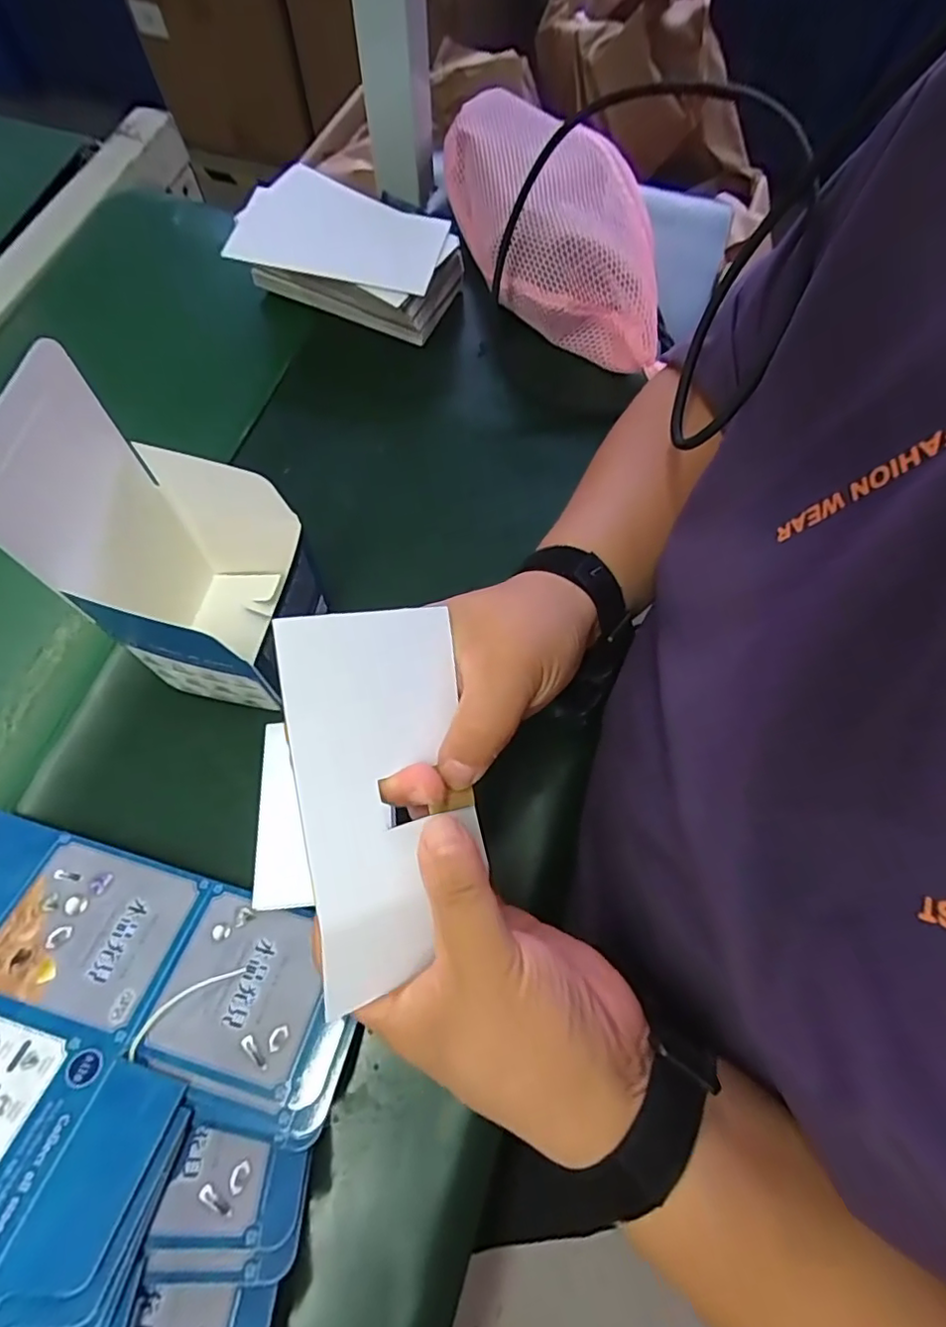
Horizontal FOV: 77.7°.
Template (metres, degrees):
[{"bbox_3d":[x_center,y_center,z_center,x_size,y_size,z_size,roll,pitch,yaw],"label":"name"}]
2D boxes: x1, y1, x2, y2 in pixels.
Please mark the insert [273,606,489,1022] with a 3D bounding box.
[{"bbox_3d":[-0.033,0.053,0.234,0.068,0.012,0.147,-8,88,-19],"label":"insert"}]

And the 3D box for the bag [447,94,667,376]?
[{"bbox_3d":[0.063,-0.340,0.461,0.124,0.069,0.271,-18,70,-7],"label":"bag"}]

